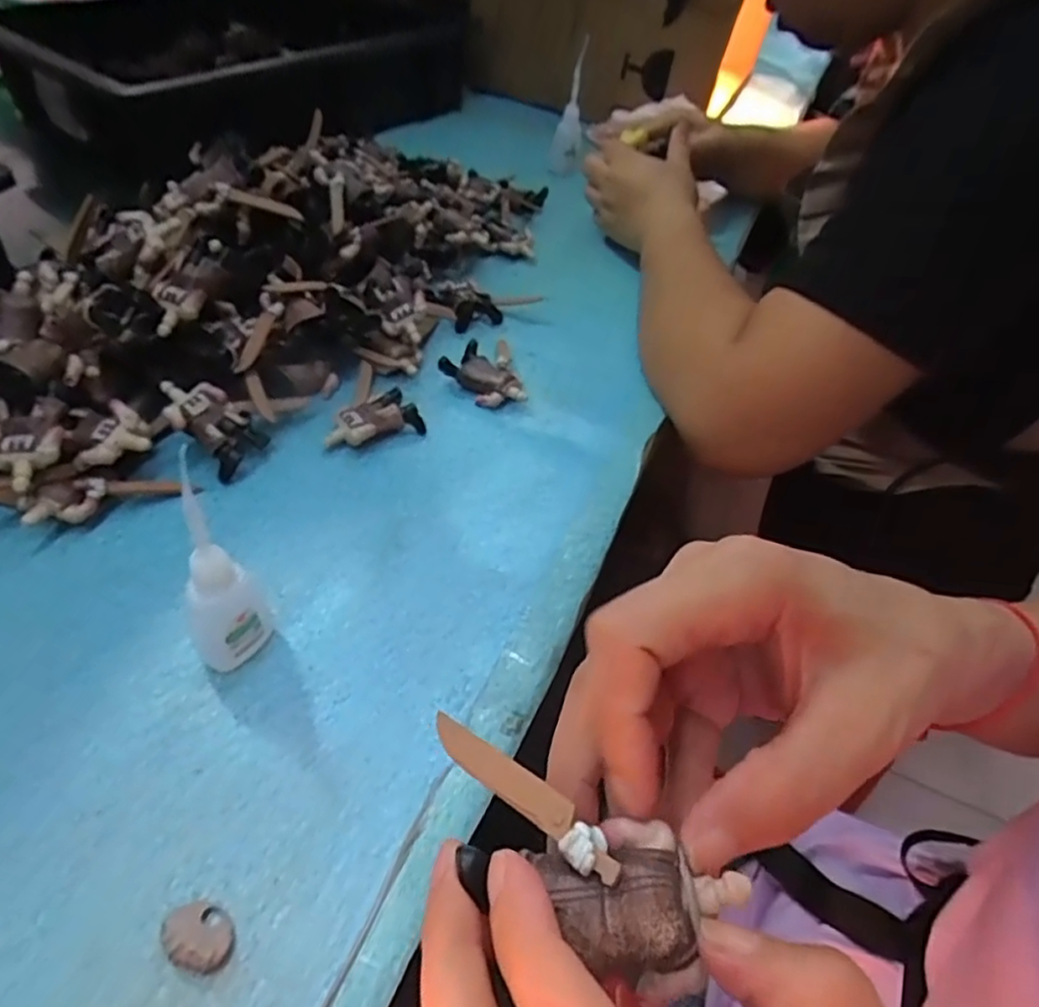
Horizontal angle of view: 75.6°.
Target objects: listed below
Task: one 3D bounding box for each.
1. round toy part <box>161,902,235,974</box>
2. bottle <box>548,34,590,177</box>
[{"bbox_3d":[-0.111,0.149,0.231,0.024,0.008,0.019,22,48,14],"label":"round toy part"},{"bbox_3d":[0.057,-0.418,0.716,0.038,0.119,0.028,8,46,0],"label":"bottle"}]

